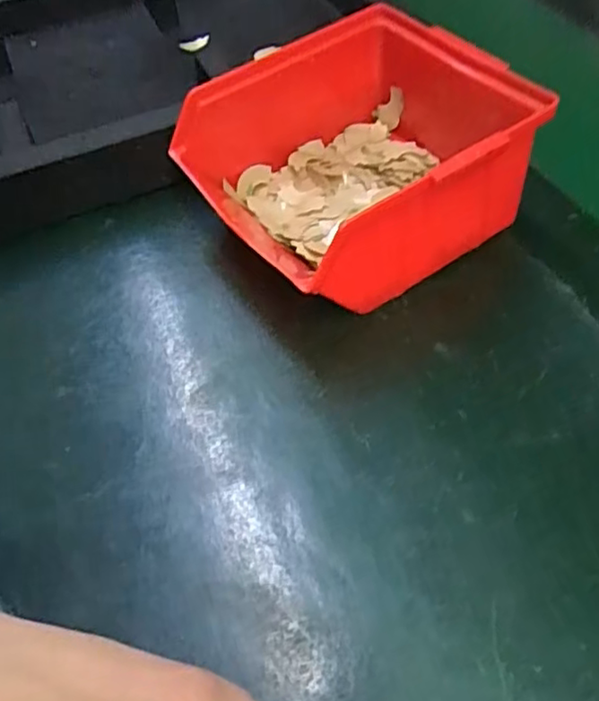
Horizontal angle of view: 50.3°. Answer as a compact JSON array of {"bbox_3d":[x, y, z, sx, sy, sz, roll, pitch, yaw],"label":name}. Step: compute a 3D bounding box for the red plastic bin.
[{"bbox_3d":[0.031,-0.087,0.294,0.135,0.072,0.116,-33,57,-19],"label":"red plastic bin"}]

